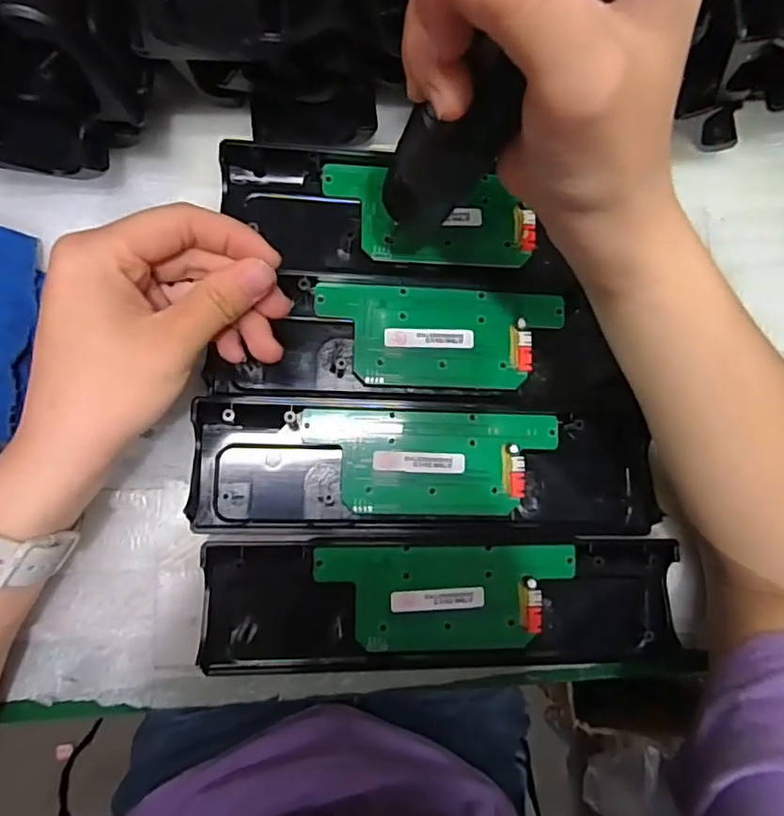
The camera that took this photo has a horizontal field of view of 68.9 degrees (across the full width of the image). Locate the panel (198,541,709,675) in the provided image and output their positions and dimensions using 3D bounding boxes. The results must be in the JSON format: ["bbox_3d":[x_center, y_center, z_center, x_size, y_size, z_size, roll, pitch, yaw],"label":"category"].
[{"bbox_3d":[0.031,0.106,0.298,0.245,0.020,0.071,2,85,-5],"label":"panel"}]

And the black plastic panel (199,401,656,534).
[{"bbox_3d":[0.022,0.032,0.307,0.243,0.018,0.068,2,85,-5],"label":"black plastic panel"}]

